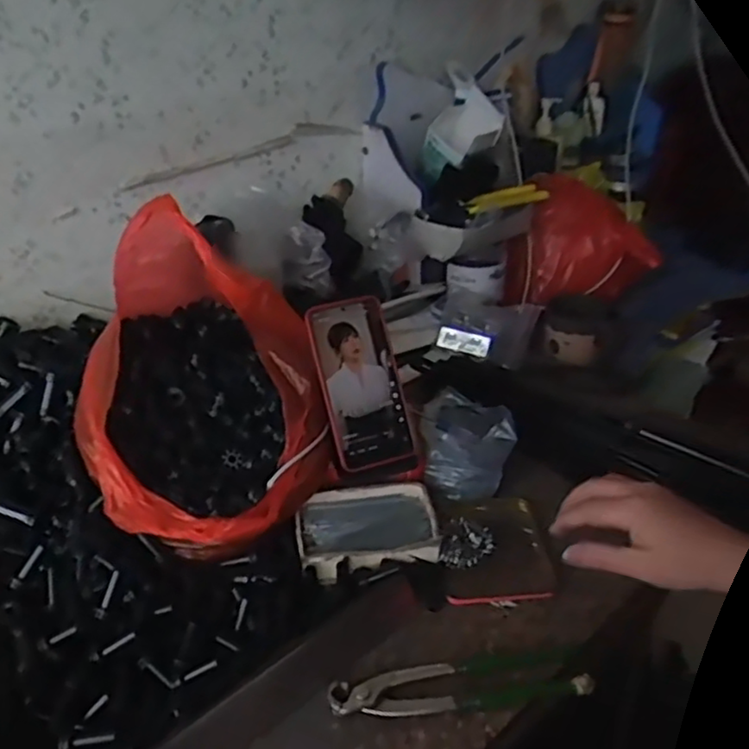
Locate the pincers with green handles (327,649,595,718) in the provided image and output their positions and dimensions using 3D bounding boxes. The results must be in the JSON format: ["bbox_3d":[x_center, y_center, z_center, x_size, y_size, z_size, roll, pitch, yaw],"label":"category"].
[{"bbox_3d":[0.067,0.237,0.520,0.200,0.017,0.050,-7,35,-7],"label":"pincers with green handles"}]

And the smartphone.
[{"bbox_3d":[-0.012,0.012,0.664,0.078,0.171,0.016,-15,-1,-18],"label":"smartphone"}]

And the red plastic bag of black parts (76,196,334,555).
[{"bbox_3d":[-0.155,0.004,0.632,0.208,0.221,0.265,-5,34,-4],"label":"red plastic bag of black parts"}]

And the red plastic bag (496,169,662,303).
[{"bbox_3d":[0.328,-0.212,1.081,0.217,0.154,0.190,6,35,12],"label":"red plastic bag"}]

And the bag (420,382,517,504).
[{"bbox_3d":[0.098,0.069,0.723,0.093,0.053,0.116,1,34,5],"label":"bag"}]

